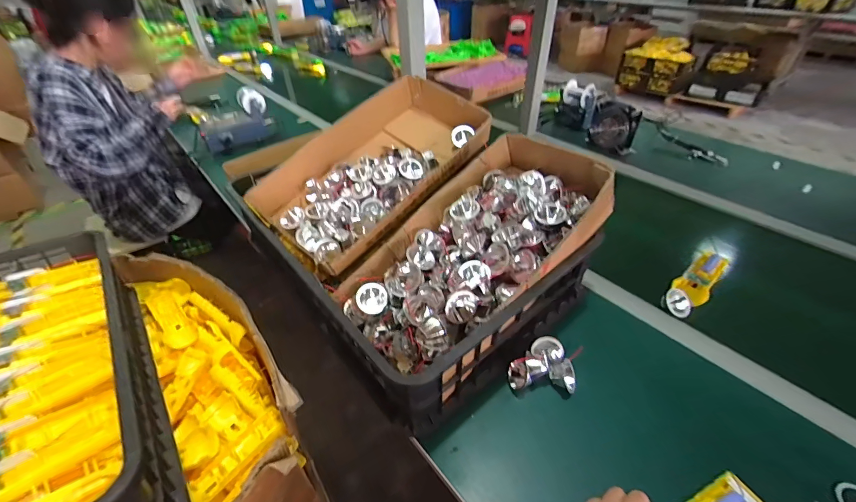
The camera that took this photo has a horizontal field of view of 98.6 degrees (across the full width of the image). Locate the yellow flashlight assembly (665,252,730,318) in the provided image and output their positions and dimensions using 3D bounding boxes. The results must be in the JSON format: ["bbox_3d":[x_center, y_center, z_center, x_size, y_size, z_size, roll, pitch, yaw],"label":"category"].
[{"bbox_3d":[0.484,0.054,0.663,0.204,0.043,0.055,-31,49,-30],"label":"yellow flashlight assembly"}]

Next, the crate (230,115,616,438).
[{"bbox_3d":[-0.006,-0.038,0.653,0.437,0.210,0.506,-38,50,-21],"label":"crate"}]

